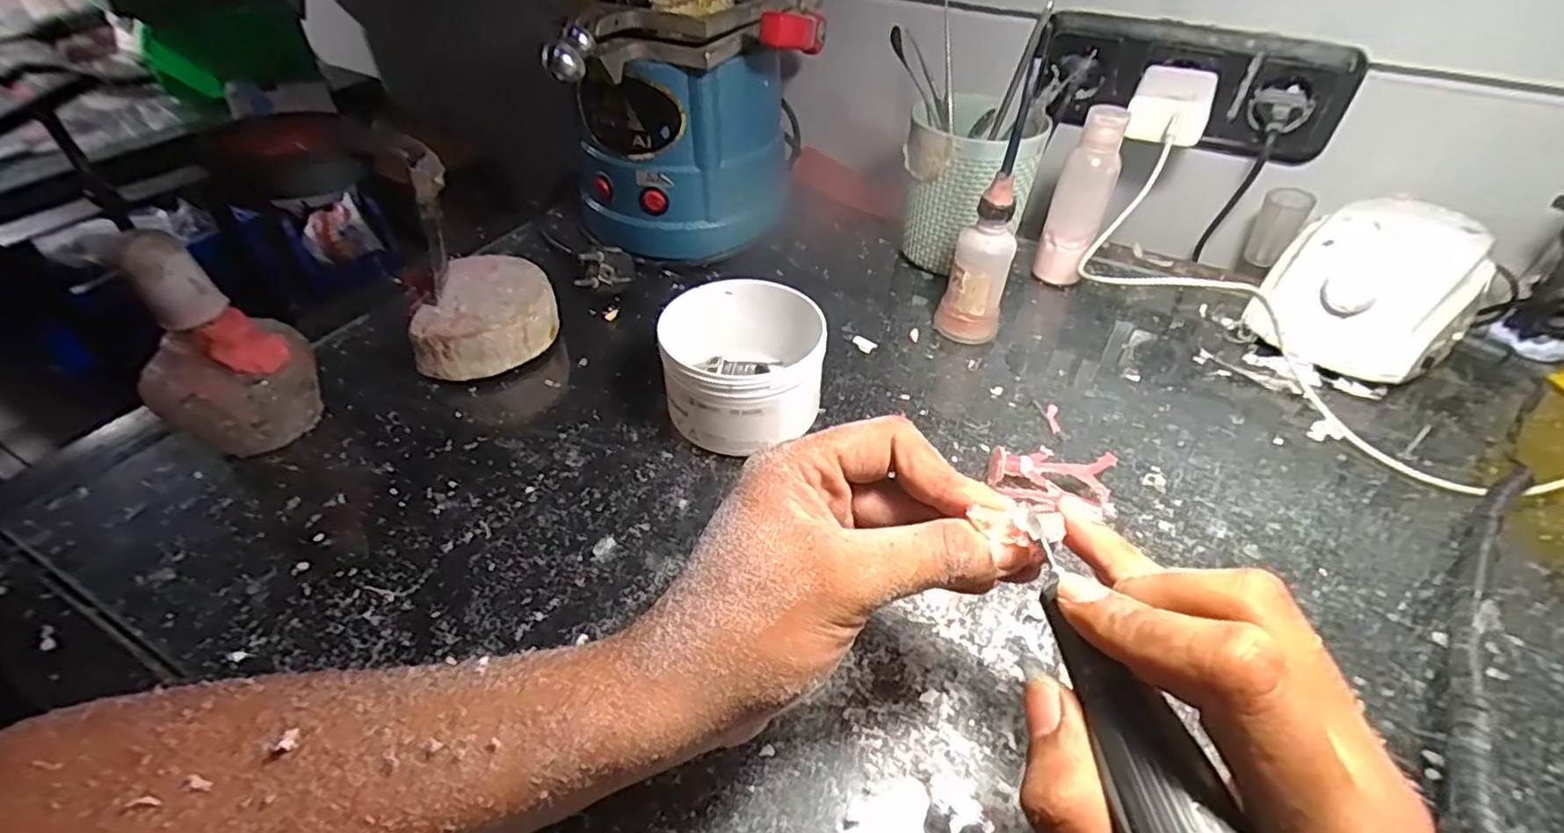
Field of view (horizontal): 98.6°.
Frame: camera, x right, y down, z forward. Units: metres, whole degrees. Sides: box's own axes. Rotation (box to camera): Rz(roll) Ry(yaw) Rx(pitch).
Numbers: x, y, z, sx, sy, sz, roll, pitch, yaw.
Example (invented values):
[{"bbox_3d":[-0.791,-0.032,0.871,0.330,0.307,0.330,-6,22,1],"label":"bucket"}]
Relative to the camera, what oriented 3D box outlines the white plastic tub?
[{"bbox_3d":[-0.022,-0.031,0.395,0.089,0.061,0.100,-8,44,-10],"label":"white plastic tub"}]

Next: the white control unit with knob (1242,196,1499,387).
[{"bbox_3d":[0.396,-0.084,0.452,0.130,0.080,0.109,-33,53,-31],"label":"white control unit with knob"}]

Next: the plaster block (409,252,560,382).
[{"bbox_3d":[-0.190,-0.062,0.436,0.079,0.043,0.091,9,44,8],"label":"plaster block"}]

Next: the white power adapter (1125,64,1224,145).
[{"bbox_3d":[0.283,-0.226,0.488,0.051,0.031,0.074,21,47,19],"label":"white power adapter"}]

